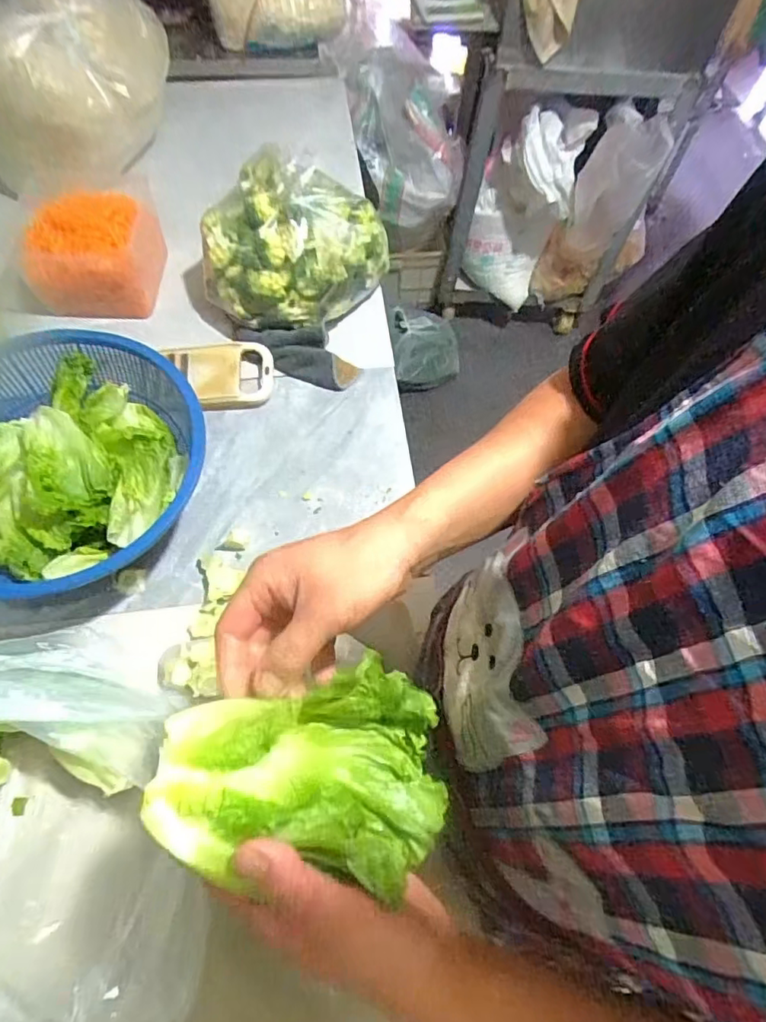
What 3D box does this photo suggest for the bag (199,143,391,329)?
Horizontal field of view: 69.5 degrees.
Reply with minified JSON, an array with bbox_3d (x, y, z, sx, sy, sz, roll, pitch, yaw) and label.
[{"bbox_3d":[-0.139,-0.389,0.831,0.229,0.167,0.224,28,65,11],"label":"bag"}]

